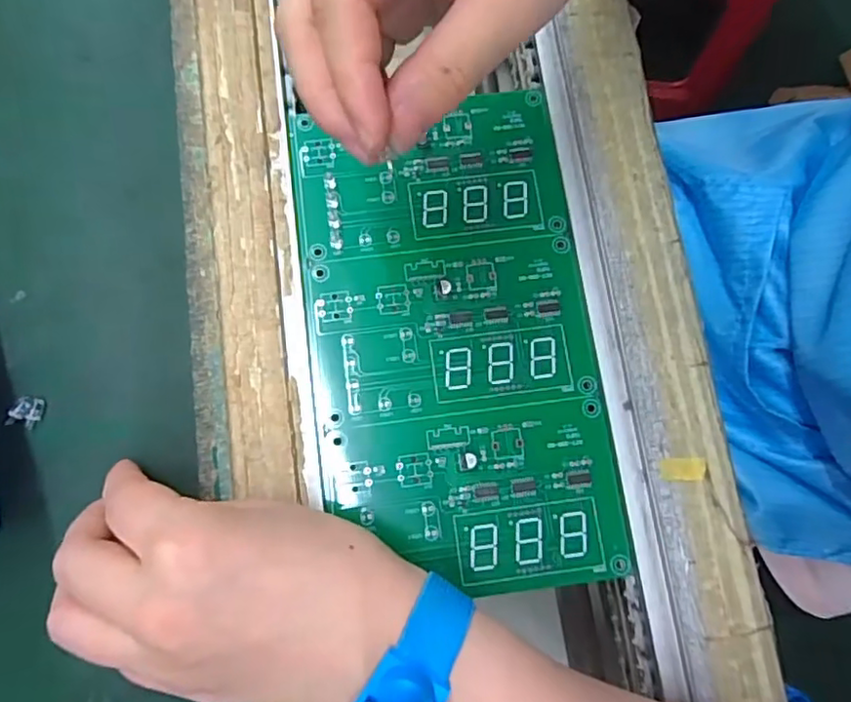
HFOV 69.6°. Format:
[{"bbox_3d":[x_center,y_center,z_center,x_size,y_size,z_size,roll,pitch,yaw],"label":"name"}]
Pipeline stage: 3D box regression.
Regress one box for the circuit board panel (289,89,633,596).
[{"bbox_3d":[0.012,-0.008,0.277,0.125,0.005,0.220,-7,79,-2],"label":"circuit board panel"}]

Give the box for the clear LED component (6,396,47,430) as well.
[{"bbox_3d":[-0.167,0.025,0.256,0.013,0.004,0.013,16,79,3],"label":"clear LED component"}]

